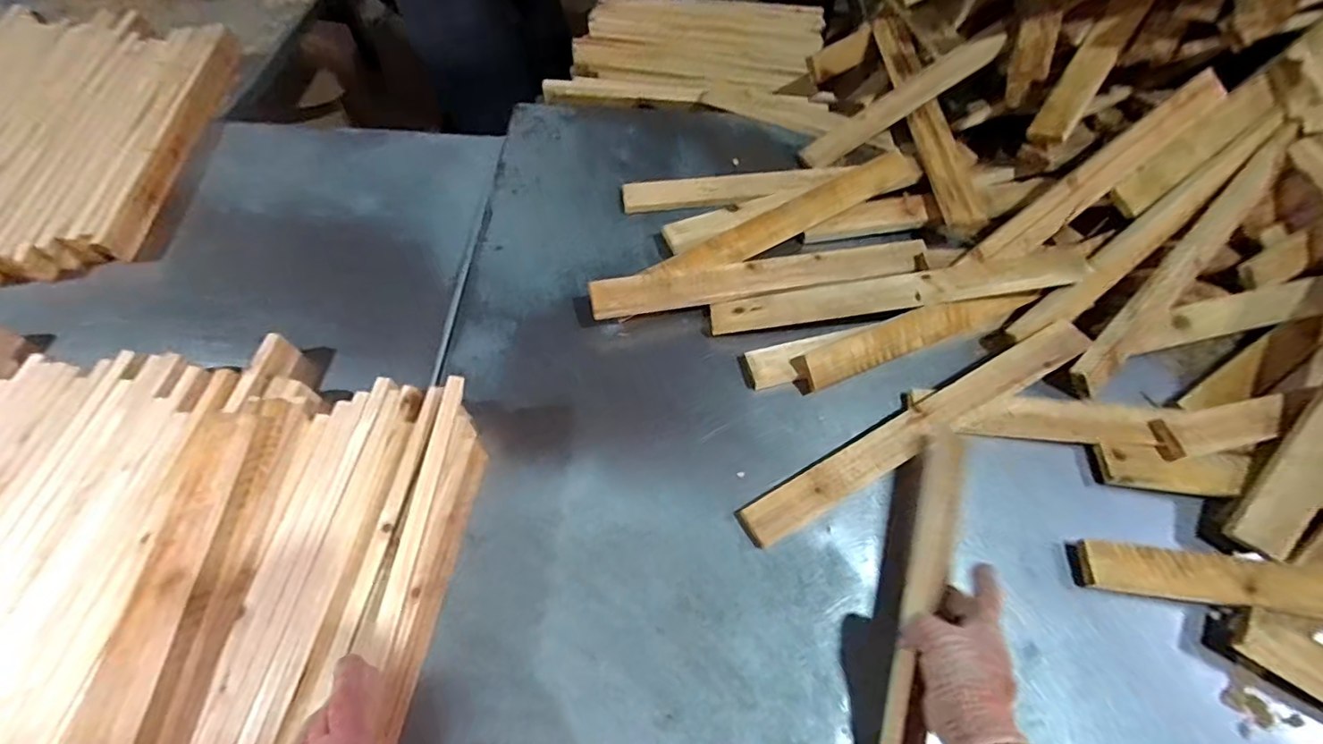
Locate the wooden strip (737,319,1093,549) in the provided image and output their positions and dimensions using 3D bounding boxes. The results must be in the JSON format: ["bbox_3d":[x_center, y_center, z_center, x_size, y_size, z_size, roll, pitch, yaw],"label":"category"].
[{"bbox_3d":[0.322,0.066,0.689,0.518,0.014,0.050,-28,80,-10],"label":"wooden strip"}]

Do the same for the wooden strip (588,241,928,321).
[{"bbox_3d":[0.147,-0.138,0.792,0.498,0.029,0.058,-10,60,-8],"label":"wooden strip"}]

